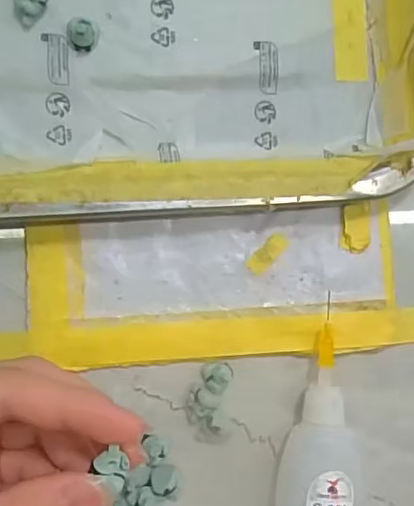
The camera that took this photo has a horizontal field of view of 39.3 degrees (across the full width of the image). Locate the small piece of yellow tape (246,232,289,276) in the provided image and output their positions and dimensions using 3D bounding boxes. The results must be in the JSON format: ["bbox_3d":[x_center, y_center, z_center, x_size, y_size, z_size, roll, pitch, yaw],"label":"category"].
[{"bbox_3d":[0.026,0.000,0.243,0.008,0.004,0.021,43,82,-6],"label":"small piece of yellow tape"}]

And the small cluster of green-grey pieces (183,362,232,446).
[{"bbox_3d":[0.001,0.062,0.238,0.019,0.009,0.033,2,88,-10],"label":"small cluster of green-grey pieces"}]

